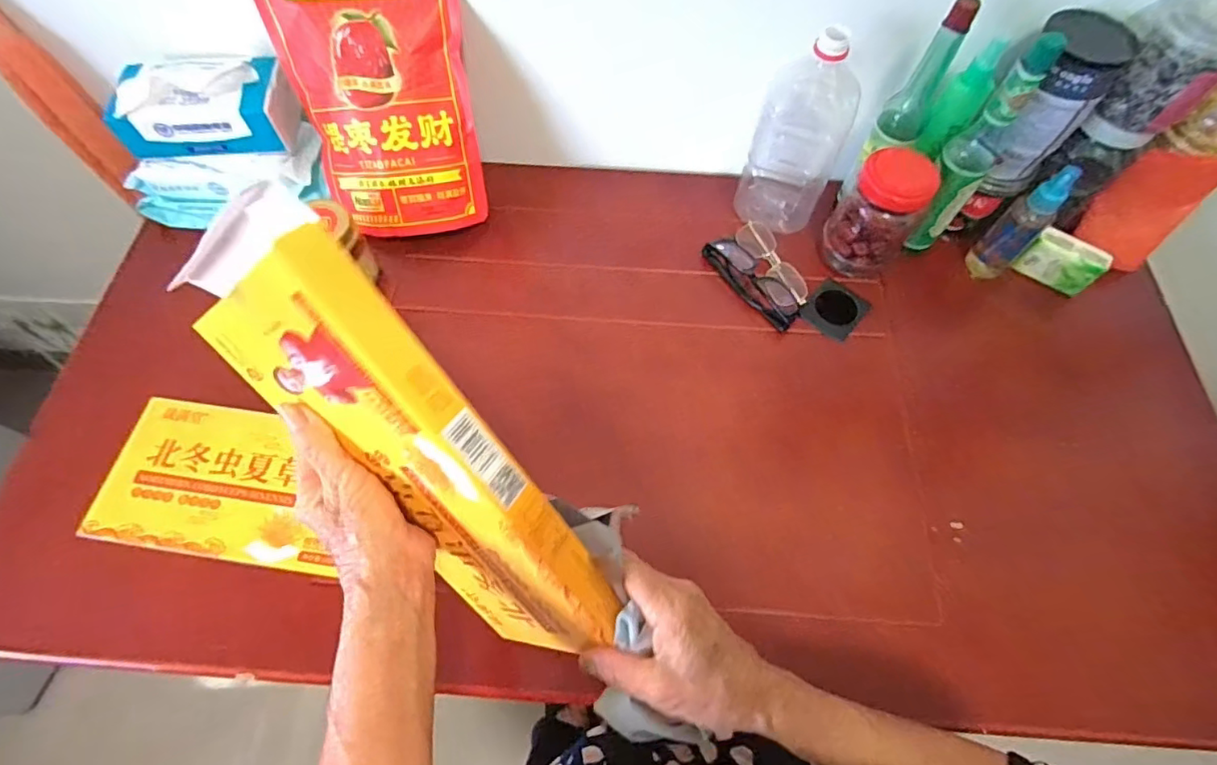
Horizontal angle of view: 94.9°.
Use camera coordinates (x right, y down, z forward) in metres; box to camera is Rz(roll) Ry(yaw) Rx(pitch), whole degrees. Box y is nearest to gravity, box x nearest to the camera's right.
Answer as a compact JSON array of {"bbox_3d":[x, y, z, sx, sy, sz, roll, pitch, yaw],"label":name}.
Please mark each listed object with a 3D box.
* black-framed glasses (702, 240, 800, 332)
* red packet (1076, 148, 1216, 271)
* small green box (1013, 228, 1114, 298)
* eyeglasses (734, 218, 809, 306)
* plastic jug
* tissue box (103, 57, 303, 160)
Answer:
[{"bbox_3d":[0.165,-0.116,0.622,0.045,0.027,0.131,-34,69,-15],"label":"black-framed glasses"},{"bbox_3d":[0.572,-0.190,0.597,0.018,0.135,0.077,-34,60,-14],"label":"red packet"},{"bbox_3d":[0.494,-0.132,0.608,0.068,0.049,0.026,34,69,15],"label":"small green box"},{"bbox_3d":[0.184,-0.137,0.634,0.035,0.019,0.117,-19,66,-9],"label":"eyeglasses"},{"bbox_3d":[0.202,-0.263,0.590,0.093,0.212,0.090,22,66,10],"label":"plastic jug"},{"bbox_3d":[-0.426,-0.296,0.593,0.167,0.065,0.091,-6,64,-3],"label":"tissue box"}]

